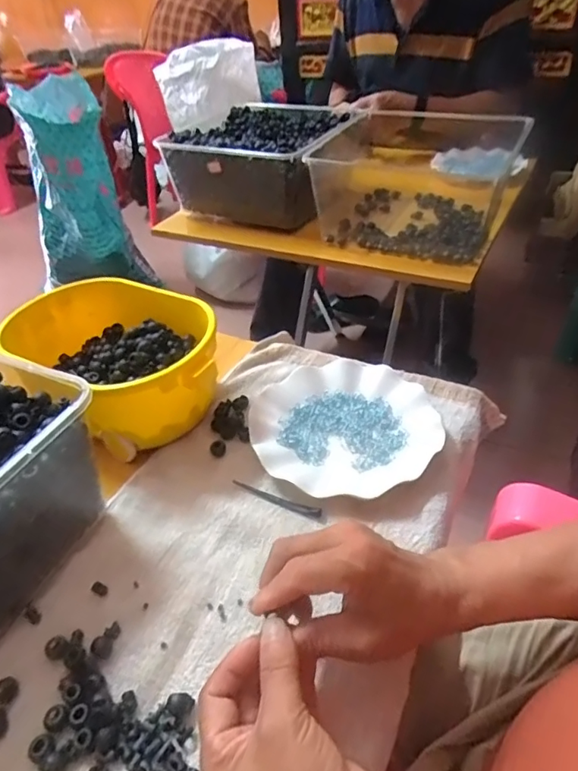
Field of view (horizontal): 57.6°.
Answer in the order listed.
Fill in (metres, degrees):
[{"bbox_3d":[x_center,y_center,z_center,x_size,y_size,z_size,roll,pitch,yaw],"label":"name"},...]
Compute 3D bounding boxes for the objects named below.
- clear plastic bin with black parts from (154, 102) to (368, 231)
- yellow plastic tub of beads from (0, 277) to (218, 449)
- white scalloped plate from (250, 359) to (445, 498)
[{"bbox_3d":[-0.026,-0.416,0.988,0.301,0.132,0.312,18,45,25],"label":"clear plastic bin with black parts"},{"bbox_3d":[-0.183,-0.032,0.566,0.247,0.087,0.160,21,46,27],"label":"yellow plastic tub of beads"},{"bbox_3d":[0.056,0.039,0.531,0.182,0.021,0.172,-3,40,2],"label":"white scalloped plate"}]

